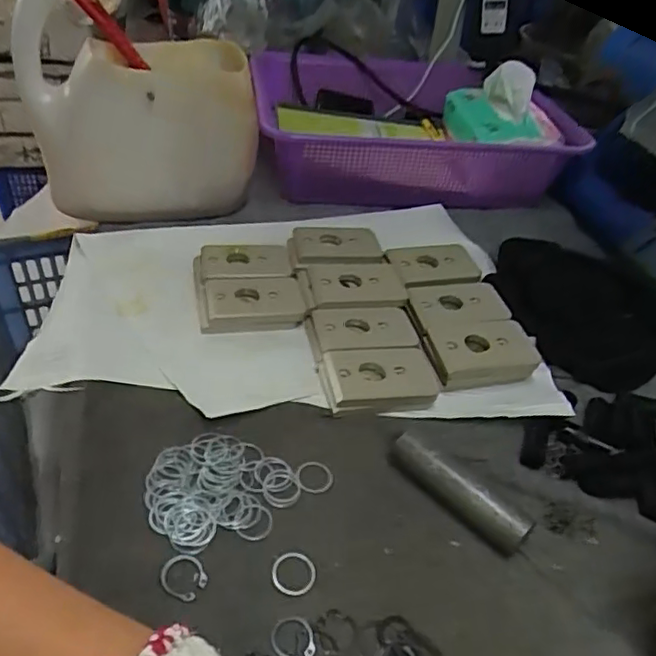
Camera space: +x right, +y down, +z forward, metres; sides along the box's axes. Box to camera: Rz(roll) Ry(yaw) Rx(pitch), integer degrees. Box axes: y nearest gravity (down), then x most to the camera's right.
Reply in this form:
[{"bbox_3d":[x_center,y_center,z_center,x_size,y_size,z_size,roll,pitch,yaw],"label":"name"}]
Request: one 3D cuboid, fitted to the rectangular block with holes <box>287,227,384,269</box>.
[{"bbox_3d":[0.007,-0.074,0.551,0.081,0.015,0.052,2,39,-5],"label":"rectangular block with holes"}]

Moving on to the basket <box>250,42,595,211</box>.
[{"bbox_3d":[0.079,-0.253,0.710,0.313,0.102,0.274,-5,41,-14],"label":"basket"}]

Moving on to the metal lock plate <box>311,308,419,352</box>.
[{"bbox_3d":[0.030,0.001,0.482,0.077,0.006,0.049,-3,40,-12],"label":"metal lock plate"}]

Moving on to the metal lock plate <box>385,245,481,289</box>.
[{"bbox_3d":[0.096,-0.056,0.547,0.078,0.007,0.056,-7,41,-16],"label":"metal lock plate"}]

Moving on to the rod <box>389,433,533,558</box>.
[{"bbox_3d":[0.078,0.100,0.370,0.092,0.025,0.017,30,45,26],"label":"rod"}]

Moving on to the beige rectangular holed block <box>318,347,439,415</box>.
[{"bbox_3d":[0.036,0.039,0.447,0.080,0.019,0.050,-3,40,-12],"label":"beige rectangular holed block"}]

